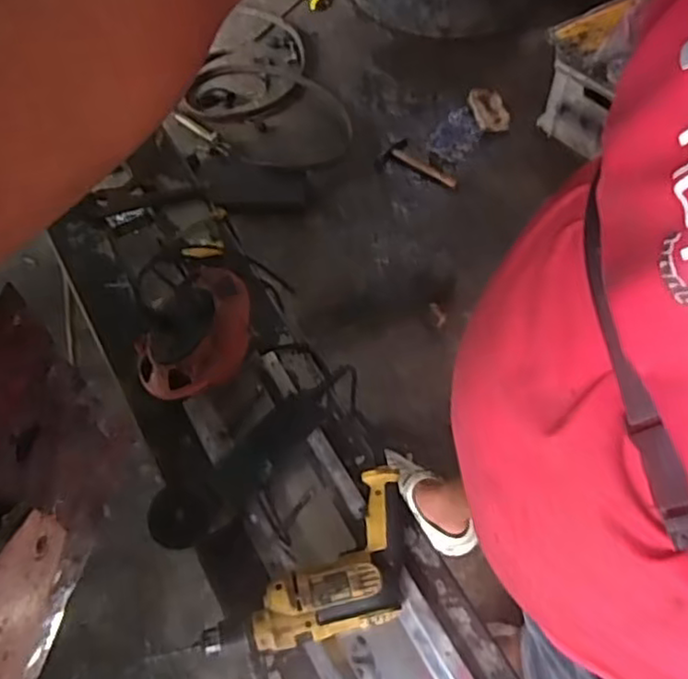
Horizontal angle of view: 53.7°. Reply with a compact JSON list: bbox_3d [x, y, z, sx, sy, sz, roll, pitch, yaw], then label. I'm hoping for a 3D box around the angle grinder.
[{"bbox_3d":[-0.116,0.153,0.920,0.086,0.077,0.326,40,66,21],"label":"angle grinder"}]

